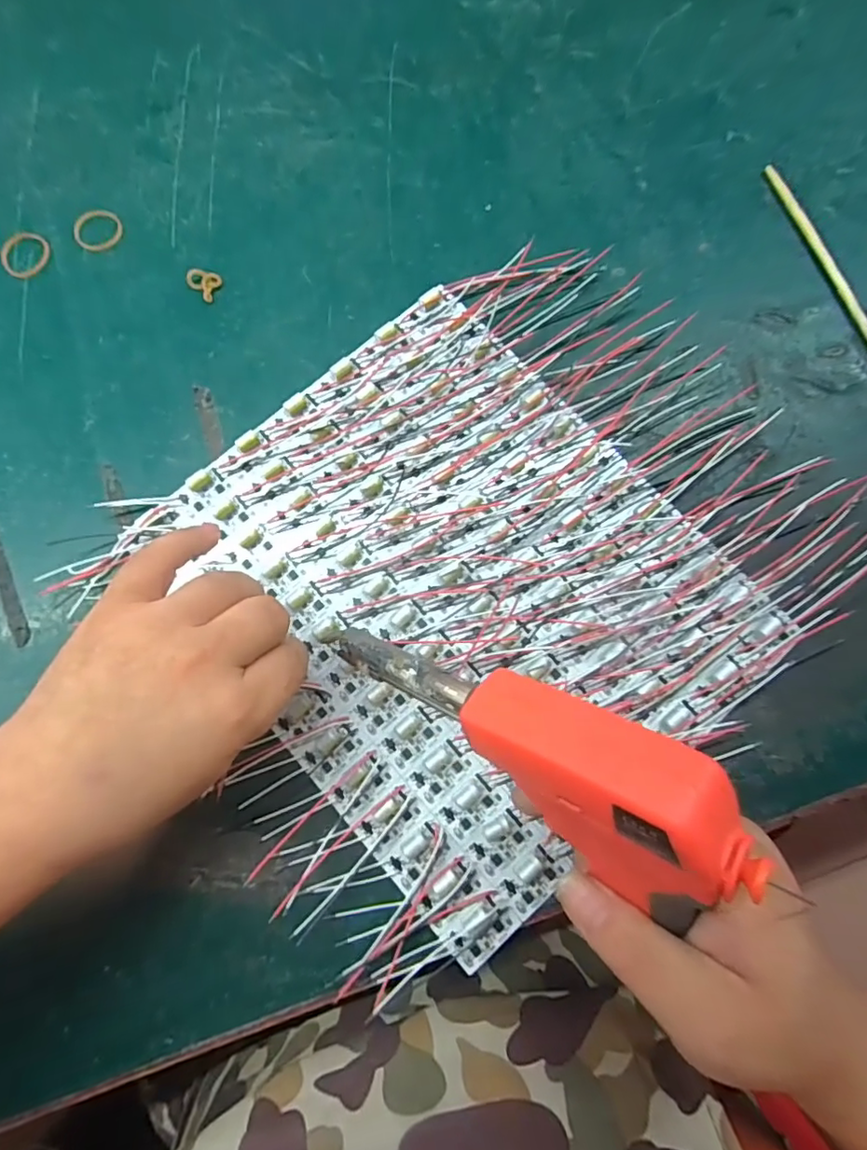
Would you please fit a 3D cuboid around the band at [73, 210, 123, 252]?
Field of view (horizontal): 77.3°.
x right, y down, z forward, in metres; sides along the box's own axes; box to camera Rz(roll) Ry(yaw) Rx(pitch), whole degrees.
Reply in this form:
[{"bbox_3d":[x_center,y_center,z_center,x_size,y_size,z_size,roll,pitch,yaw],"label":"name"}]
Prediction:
[{"bbox_3d":[-0.214,-0.221,0.346,0.030,0.004,0.032,0,79,1],"label":"band"}]

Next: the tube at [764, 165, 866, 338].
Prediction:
[{"bbox_3d":[0.249,-0.173,0.329,0.008,0.006,0.193,-19,79,-3],"label":"tube"}]

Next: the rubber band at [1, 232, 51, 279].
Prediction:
[{"bbox_3d":[-0.259,-0.203,0.342,0.029,0.004,0.032,25,80,6],"label":"rubber band"}]

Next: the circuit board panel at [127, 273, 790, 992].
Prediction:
[{"bbox_3d":[0.014,0.004,0.295,0.237,0.007,0.284,-40,81,-7],"label":"circuit board panel"}]

